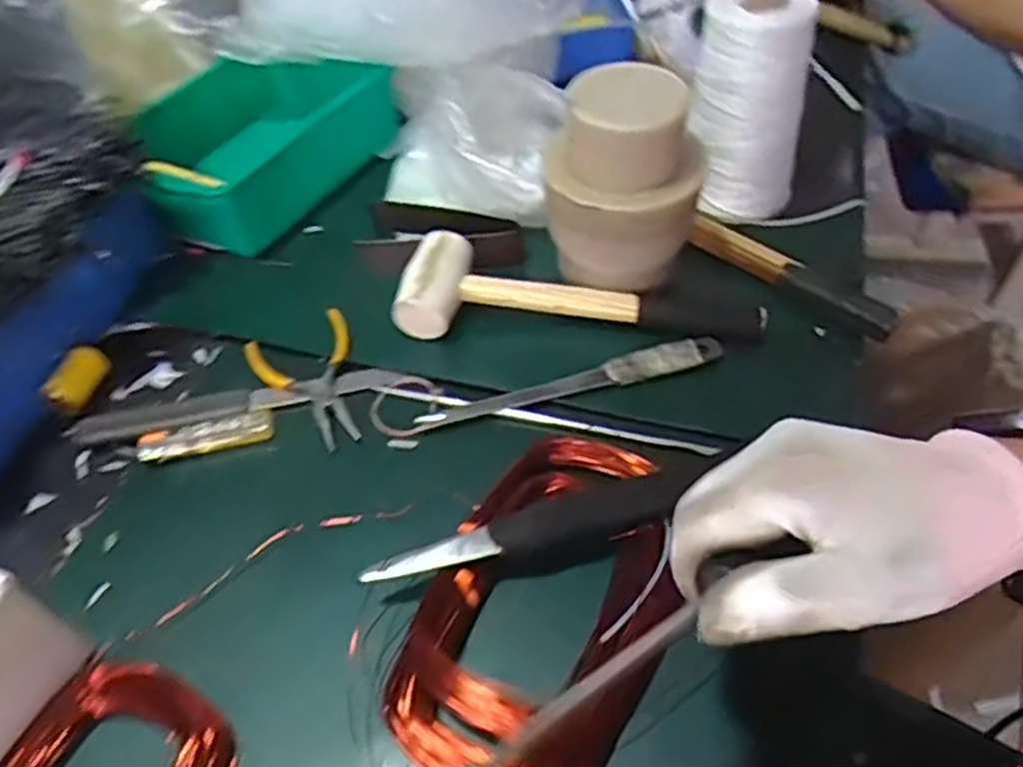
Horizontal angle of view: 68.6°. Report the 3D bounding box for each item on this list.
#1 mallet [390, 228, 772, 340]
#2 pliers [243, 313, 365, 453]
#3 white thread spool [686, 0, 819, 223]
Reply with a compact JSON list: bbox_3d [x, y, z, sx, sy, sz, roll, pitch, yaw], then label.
[{"bbox_3d":[0.049,-0.073,0.550,0.262,0.040,0.082,0,49,5],"label":"mallet"},{"bbox_3d":[-0.141,0.000,0.530,0.073,0.014,0.115,-21,51,-13],"label":"pliers"},{"bbox_3d":[0.182,-0.211,0.572,0.082,0.174,0.084,-3,49,3],"label":"white thread spool"}]

